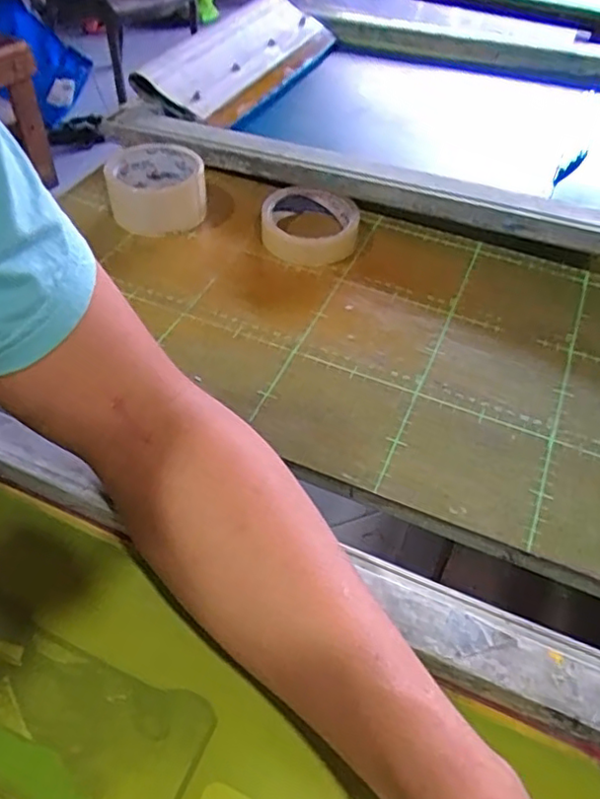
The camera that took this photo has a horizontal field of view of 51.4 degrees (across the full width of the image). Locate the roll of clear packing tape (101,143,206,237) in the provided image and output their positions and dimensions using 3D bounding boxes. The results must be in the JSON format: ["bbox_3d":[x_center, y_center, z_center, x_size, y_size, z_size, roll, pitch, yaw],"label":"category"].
[{"bbox_3d":[-0.136,-0.202,0.600,0.088,0.051,0.087,-4,49,-7],"label":"roll of clear packing tape"}]

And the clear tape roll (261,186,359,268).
[{"bbox_3d":[0.011,-0.167,0.588,0.091,0.031,0.096,2,49,-2],"label":"clear tape roll"}]

